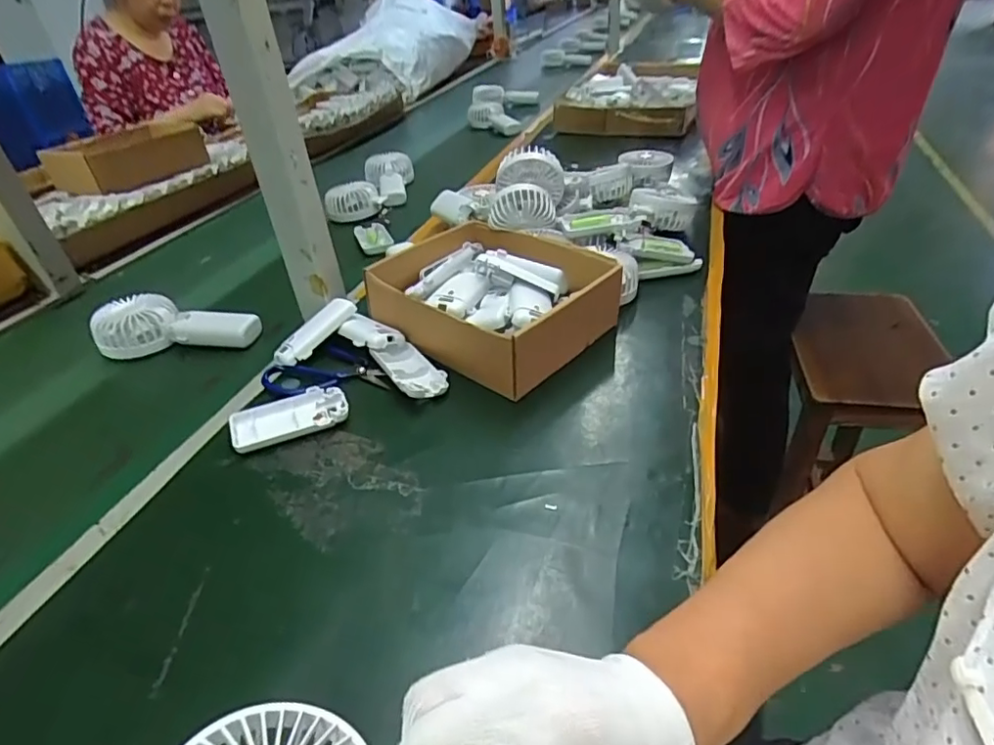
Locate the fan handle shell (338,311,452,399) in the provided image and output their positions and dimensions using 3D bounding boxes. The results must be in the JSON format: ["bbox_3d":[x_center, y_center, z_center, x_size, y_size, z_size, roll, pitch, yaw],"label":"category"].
[{"bbox_3d":[-0.103,-0.020,0.564,0.047,0.030,0.149,-29,44,-30],"label":"fan handle shell"}]

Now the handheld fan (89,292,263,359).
[{"bbox_3d":[-0.354,-0.045,0.638,0.168,0.056,0.069,3,38,8],"label":"handheld fan"}]

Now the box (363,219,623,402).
[{"bbox_3d":[-0.008,-0.077,0.604,0.220,0.072,0.179,23,45,30],"label":"box"}]

